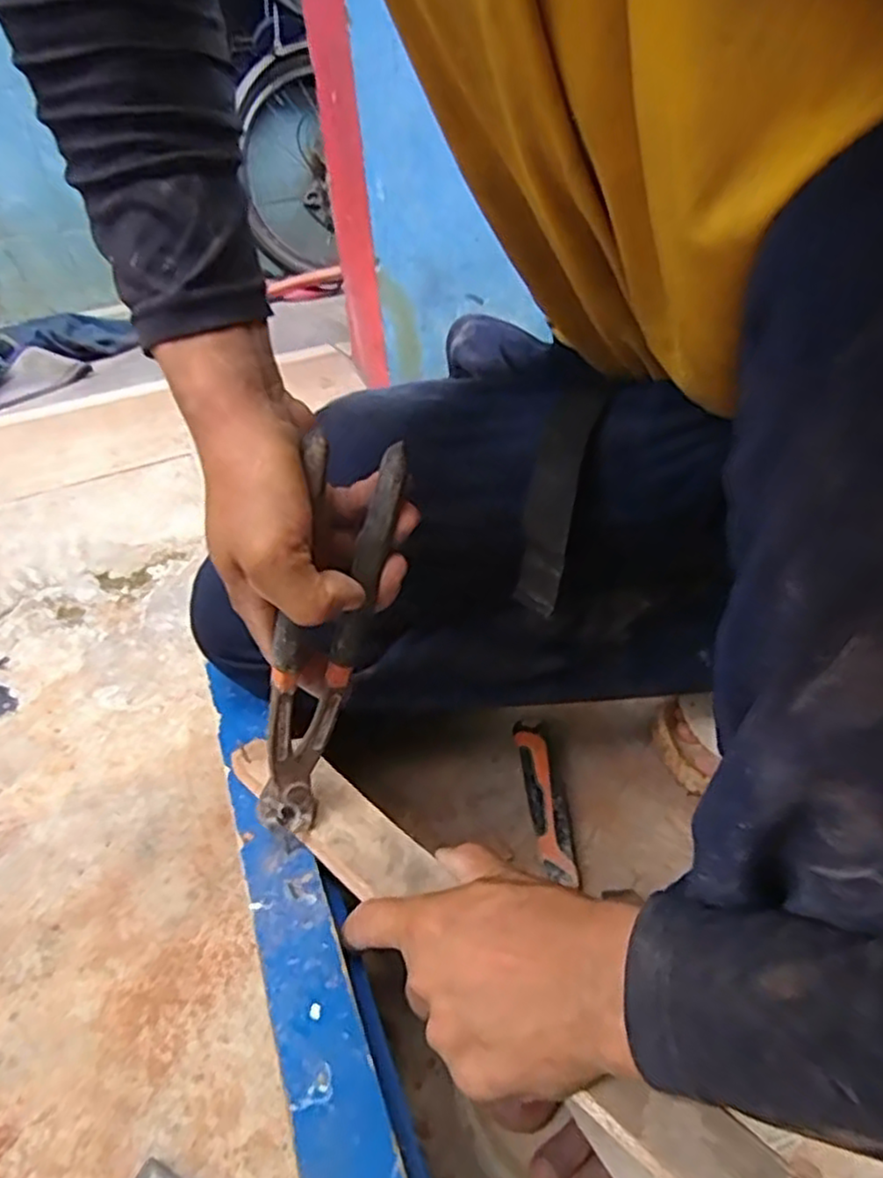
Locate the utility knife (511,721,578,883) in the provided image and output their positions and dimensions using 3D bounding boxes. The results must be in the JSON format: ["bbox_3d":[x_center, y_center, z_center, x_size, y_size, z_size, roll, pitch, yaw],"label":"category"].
[{"bbox_3d":[0.087,0.176,0.591,0.028,0.019,0.162,-6,35,-1],"label":"utility knife"}]

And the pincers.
[{"bbox_3d":[-0.065,0.034,0.365,0.053,0.226,0.015,1,24,-44],"label":"pincers"}]

